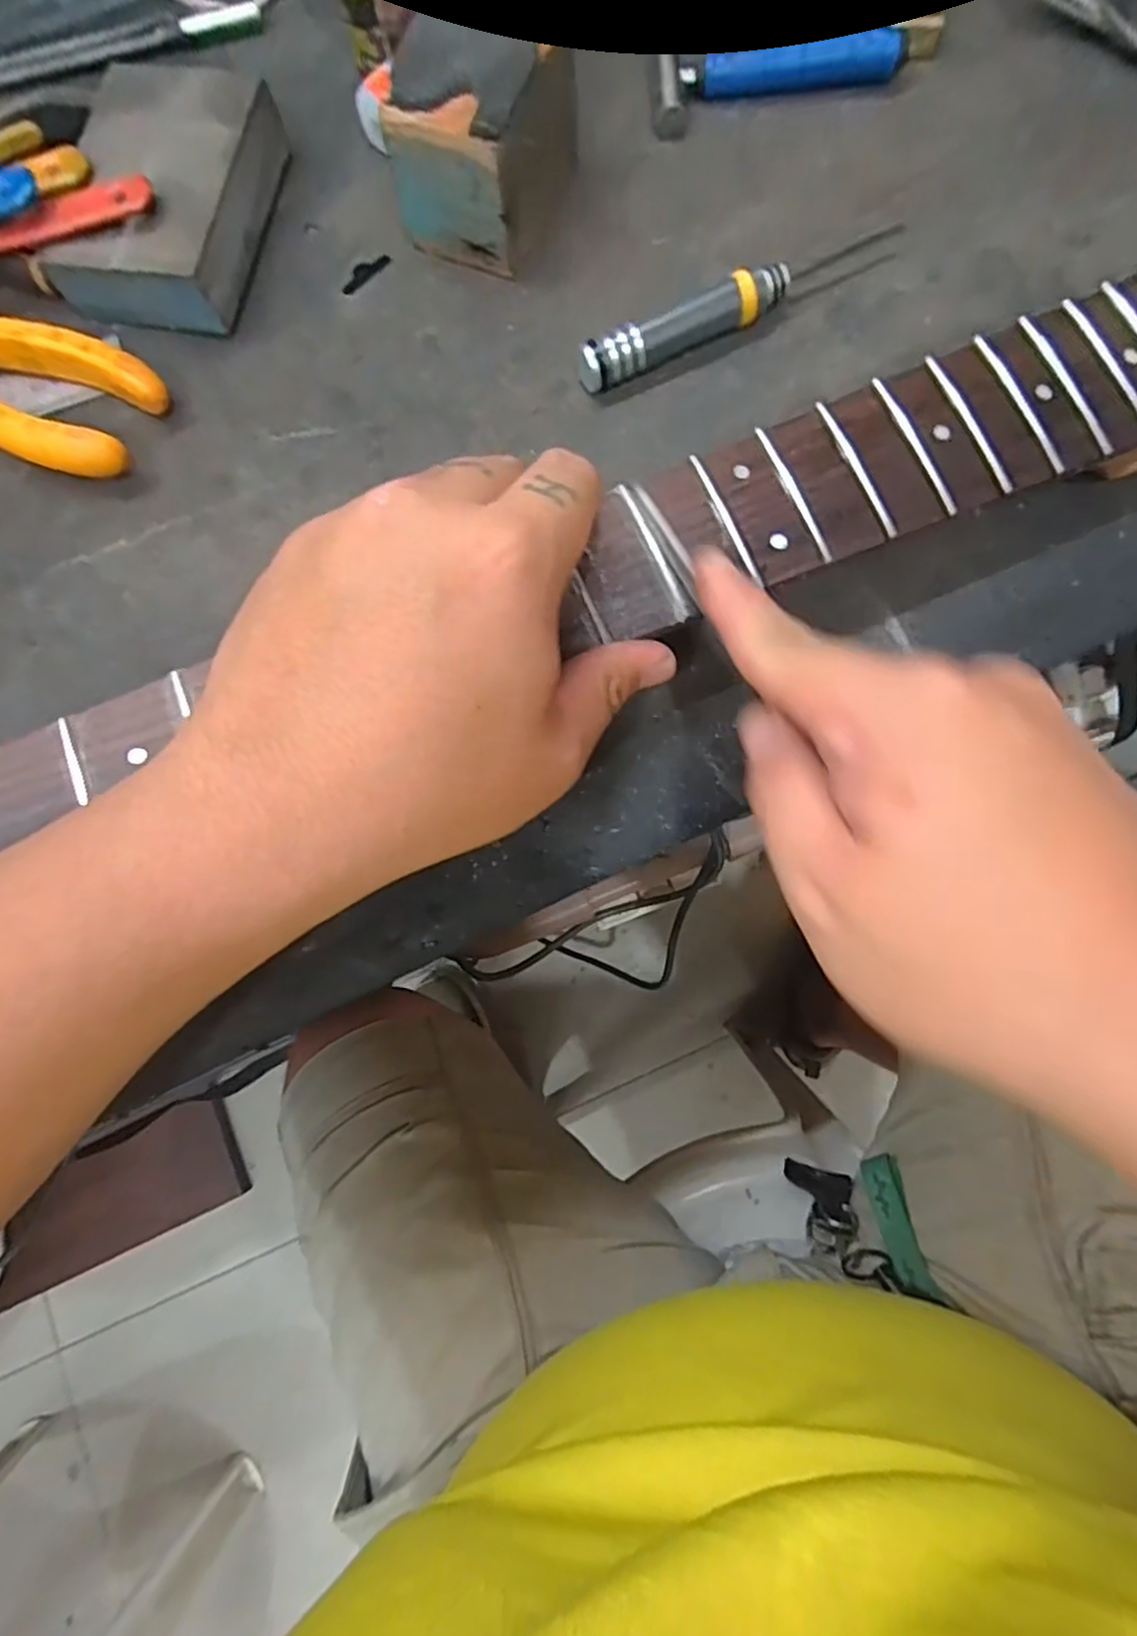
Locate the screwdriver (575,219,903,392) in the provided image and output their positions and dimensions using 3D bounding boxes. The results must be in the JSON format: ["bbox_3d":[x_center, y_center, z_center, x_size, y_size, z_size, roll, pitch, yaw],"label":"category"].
[{"bbox_3d":[0.070,-0.208,0.270,0.141,0.017,0.015,-28,80,-3],"label":"screwdriver"}]

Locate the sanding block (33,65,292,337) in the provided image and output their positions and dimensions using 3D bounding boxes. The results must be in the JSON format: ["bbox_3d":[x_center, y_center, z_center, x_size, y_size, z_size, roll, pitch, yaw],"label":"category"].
[{"bbox_3d":[-0.167,-0.257,0.278,0.071,0.025,0.100,11,80,4],"label":"sanding block"}]

